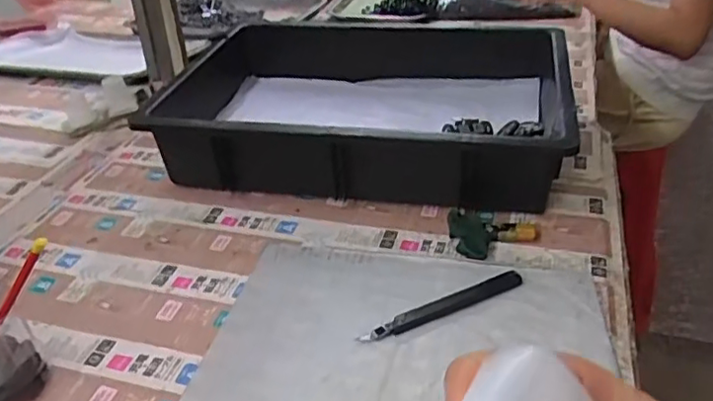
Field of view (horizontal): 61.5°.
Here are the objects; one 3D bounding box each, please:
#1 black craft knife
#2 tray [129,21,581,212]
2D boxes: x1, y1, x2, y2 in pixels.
[{"bbox_3d":[0.074,0.087,0.496,0.151,0.006,0.019,-15,36,-18],"label":"black craft knife"},{"bbox_3d":[0.017,-0.110,0.722,0.431,0.107,0.316,5,34,11],"label":"tray"}]

